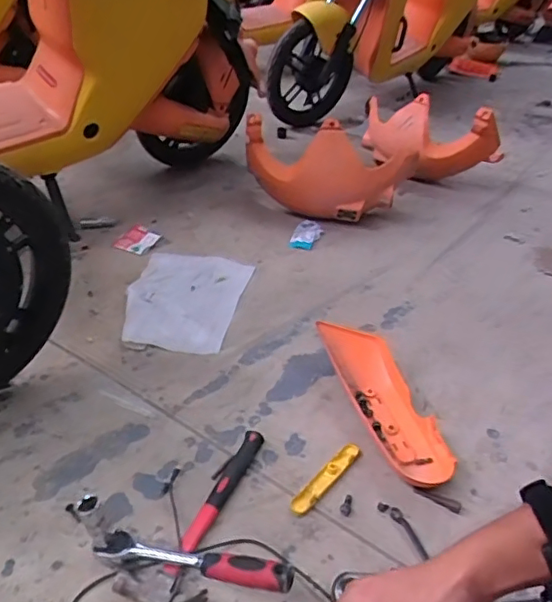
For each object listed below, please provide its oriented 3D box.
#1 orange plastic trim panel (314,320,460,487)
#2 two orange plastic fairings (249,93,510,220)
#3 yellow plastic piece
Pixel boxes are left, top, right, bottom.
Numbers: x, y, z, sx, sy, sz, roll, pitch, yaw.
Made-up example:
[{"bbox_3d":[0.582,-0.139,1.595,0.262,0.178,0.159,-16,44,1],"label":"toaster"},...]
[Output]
[{"bbox_3d":[0.176,0.151,0.904,0.113,0.062,0.325,-8,35,-17],"label":"orange plastic trim panel"},{"bbox_3d":[0.270,-0.437,1.651,0.762,0.217,0.427,-24,43,-35],"label":"two orange plastic fairings"},{"bbox_3d":[0.072,0.244,0.793,0.028,0.006,0.146,26,39,29],"label":"yellow plastic piece"}]

